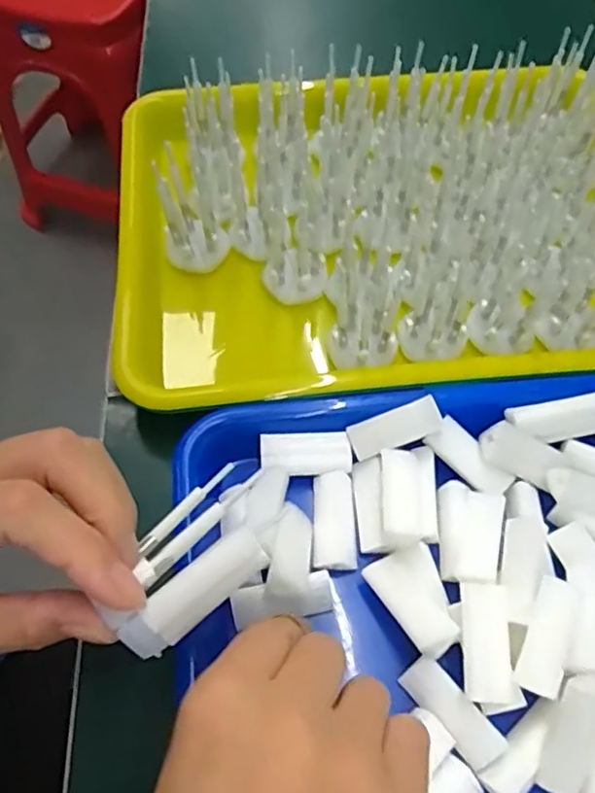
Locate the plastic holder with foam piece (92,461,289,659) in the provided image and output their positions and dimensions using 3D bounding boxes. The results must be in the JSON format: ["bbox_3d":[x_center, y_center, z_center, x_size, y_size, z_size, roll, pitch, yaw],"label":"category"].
[{"bbox_3d":[-0.038,0.058,0.225,0.067,0.019,0.040,-38,68,-20],"label":"plastic holder with foam piece"}]

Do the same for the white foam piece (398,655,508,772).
[{"bbox_3d":[0.065,0.132,0.261,0.018,0.009,0.045,-45,67,2],"label":"white foam piece"}]

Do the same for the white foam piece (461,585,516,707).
[{"bbox_3d":[0.079,0.104,0.263,0.020,0.015,0.045,2,61,0],"label":"white foam piece"}]

